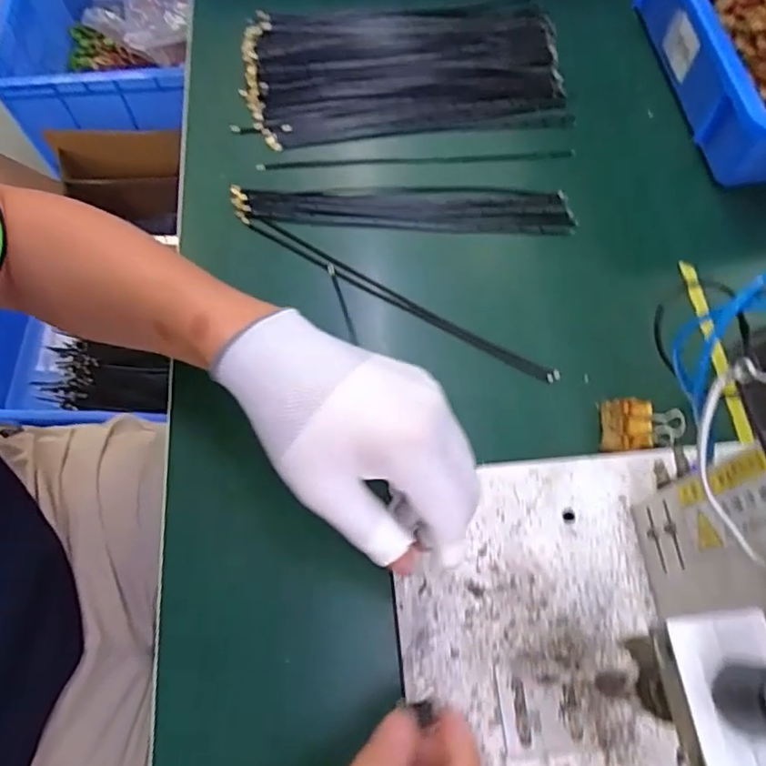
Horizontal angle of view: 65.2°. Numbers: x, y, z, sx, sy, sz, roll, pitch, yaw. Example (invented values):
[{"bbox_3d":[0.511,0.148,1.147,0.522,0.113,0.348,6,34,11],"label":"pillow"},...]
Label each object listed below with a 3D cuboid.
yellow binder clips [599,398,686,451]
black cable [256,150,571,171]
[{"bbox_3d":[0.171,0.025,0.400,0.052,0.016,0.036,-7,63,10],"label":"yellow binder clips"},{"bbox_3d":[0.030,-0.189,0.508,0.264,0.010,0.009,-5,67,-4],"label":"black cable"}]

